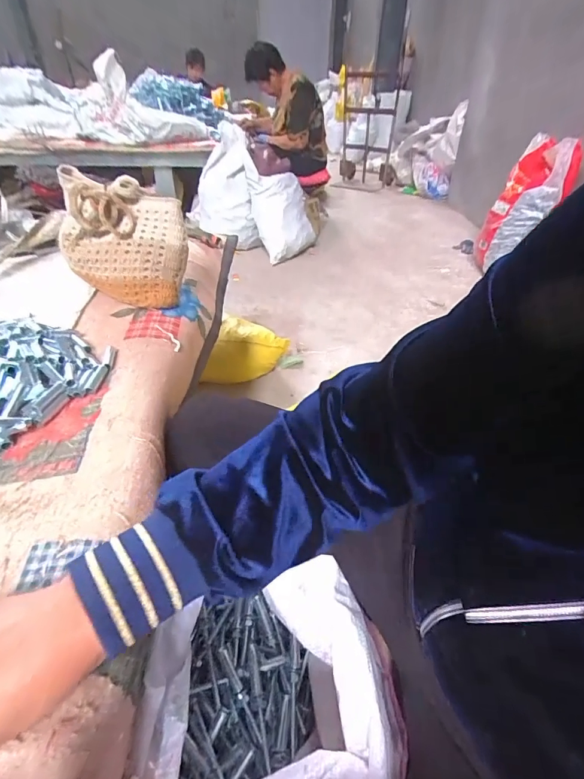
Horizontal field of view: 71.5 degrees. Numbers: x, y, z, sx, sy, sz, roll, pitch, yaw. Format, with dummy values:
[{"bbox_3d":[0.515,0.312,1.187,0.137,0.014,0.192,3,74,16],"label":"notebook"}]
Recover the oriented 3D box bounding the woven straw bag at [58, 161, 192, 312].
[{"bbox_3d":[-0.260,-0.229,0.623,0.175,0.154,0.108,15,40,17],"label":"woven straw bag"}]

